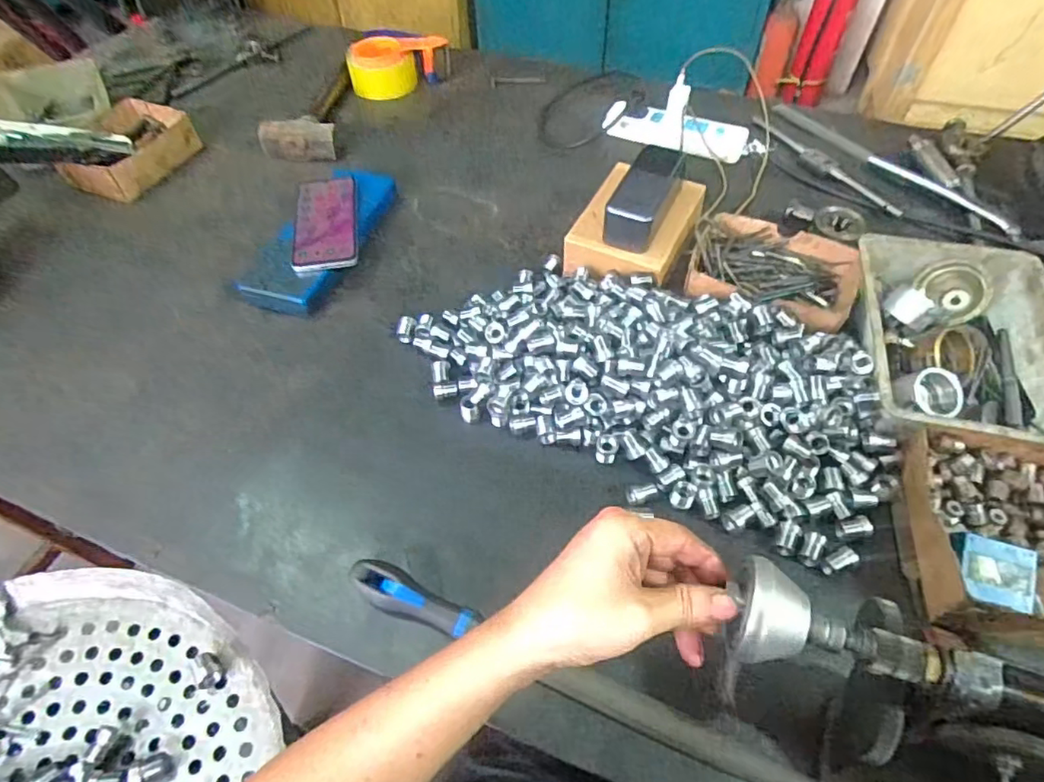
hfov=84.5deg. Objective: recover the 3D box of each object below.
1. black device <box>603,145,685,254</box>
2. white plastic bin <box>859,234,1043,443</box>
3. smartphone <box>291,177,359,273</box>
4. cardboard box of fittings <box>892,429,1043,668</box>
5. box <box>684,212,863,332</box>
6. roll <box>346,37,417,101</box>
[{"bbox_3d":[0.140,-0.219,0.657,0.061,0.050,0.146,18,55,14],"label":"black device"},{"bbox_3d":[0.425,-0.042,0.575,0.170,0.079,0.245,11,54,9],"label":"white plastic bin"},{"bbox_3d":[-0.244,-0.213,0.718,0.077,0.014,0.167,-8,57,-6],"label":"smartphone"},{"bbox_3d":[0.400,0.120,0.470,0.153,0.053,0.181,12,55,9],"label":"cardboard box of fittings"},{"bbox_3d":[0.281,-0.126,0.651,0.178,0.052,0.139,18,56,12],"label":"box"},{"bbox_3d":[-0.235,-0.547,0.969,0.108,0.059,0.108,0,54,0],"label":"roll"}]

